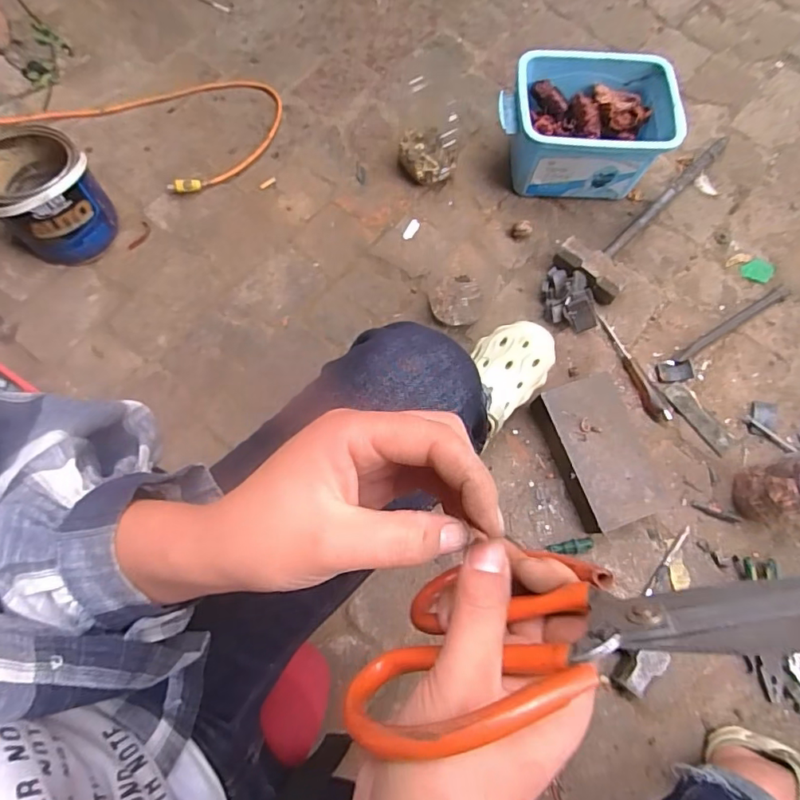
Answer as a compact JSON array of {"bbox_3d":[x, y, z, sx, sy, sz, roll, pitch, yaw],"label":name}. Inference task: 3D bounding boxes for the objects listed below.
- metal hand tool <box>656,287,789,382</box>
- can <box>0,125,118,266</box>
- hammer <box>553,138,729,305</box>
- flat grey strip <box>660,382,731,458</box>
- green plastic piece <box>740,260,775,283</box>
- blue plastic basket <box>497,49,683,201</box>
[{"bbox_3d":[0.533,-0.105,0.832,0.270,0.019,0.040,-32,80,-7],"label":"metal hand tool"},{"bbox_3d":[-0.590,-0.342,0.843,0.195,0.162,0.175,32,80,6],"label":"can"},{"bbox_3d":[0.432,-0.350,0.889,0.122,0.047,0.415,40,81,7],"label":"hammer"},{"bbox_3d":[0.465,0.025,0.802,0.036,0.011,0.132,-34,81,-7],"label":"flat grey strip"},{"bbox_3d":[0.612,-0.222,0.876,0.048,0.005,0.042,28,80,5],"label":"green plastic piece"},{"bbox_3d":[0.305,-0.457,0.871,0.270,0.153,0.180,2,78,0],"label":"blue plastic basket"}]

